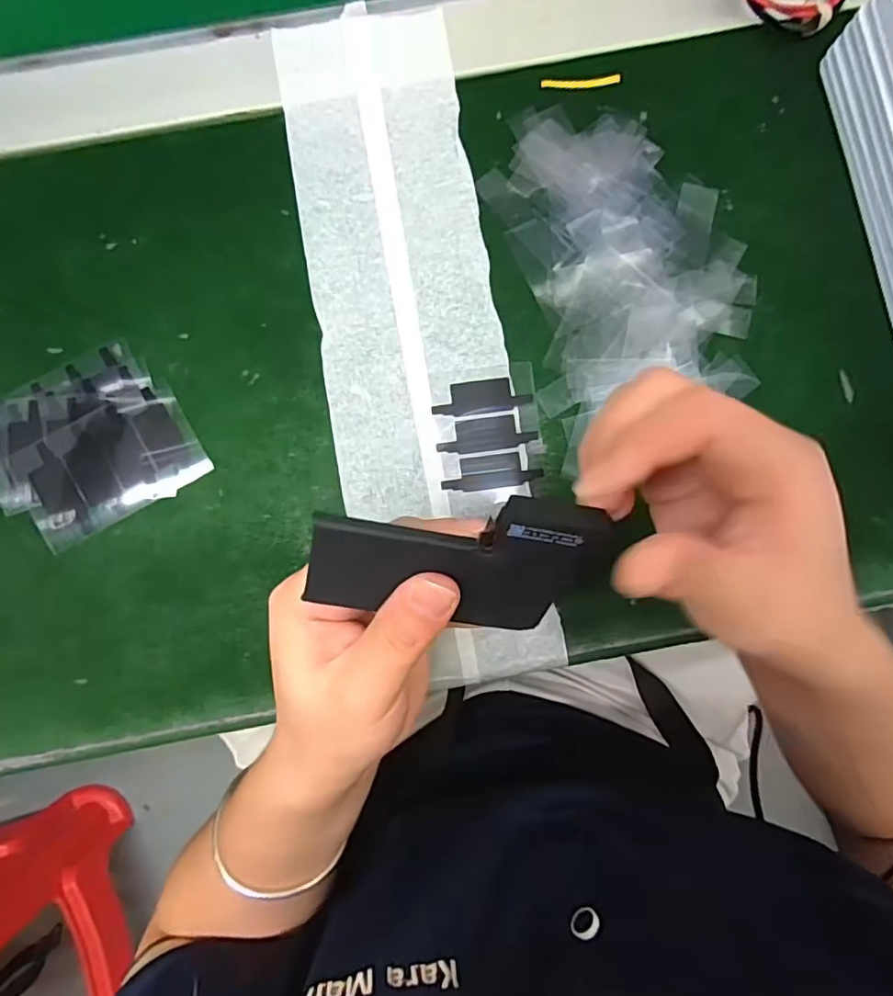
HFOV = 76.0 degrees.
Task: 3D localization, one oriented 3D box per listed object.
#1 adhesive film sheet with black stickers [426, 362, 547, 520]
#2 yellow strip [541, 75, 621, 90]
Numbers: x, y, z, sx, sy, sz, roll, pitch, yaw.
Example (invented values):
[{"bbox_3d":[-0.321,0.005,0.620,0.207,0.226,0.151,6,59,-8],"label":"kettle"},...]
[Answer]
[{"bbox_3d":[0.021,-0.029,0.281,0.050,0.004,0.072,-6,86,0],"label":"adhesive film sheet with black stickers"},{"bbox_3d":[0.068,-0.211,0.289,0.040,0.004,0.006,-2,86,0],"label":"yellow strip"}]

